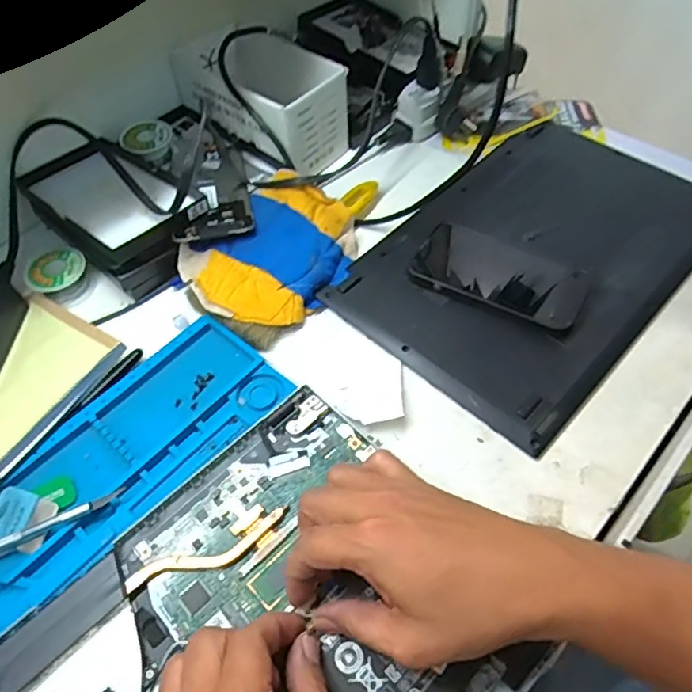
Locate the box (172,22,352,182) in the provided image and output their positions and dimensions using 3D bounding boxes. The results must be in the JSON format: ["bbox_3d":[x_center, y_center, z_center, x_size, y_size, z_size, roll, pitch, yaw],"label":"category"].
[{"bbox_3d":[-0.095,-0.281,0.640,0.200,0.085,0.111,38,64,24],"label":"box"}]

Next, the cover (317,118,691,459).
[{"bbox_3d":[0.184,-0.097,0.547,0.235,0.016,0.370,38,64,24],"label":"cover"}]

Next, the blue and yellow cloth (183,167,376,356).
[{"bbox_3d":[-0.051,-0.099,0.547,0.127,0.032,0.214,36,63,23],"label":"blue and yellow cloth"}]

